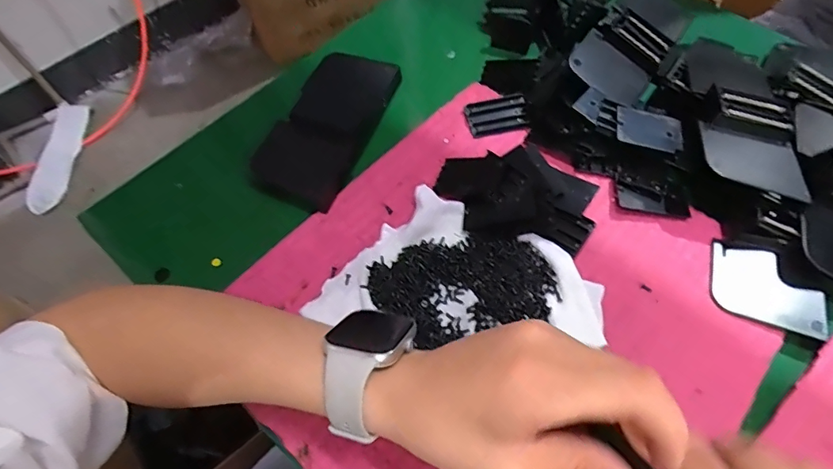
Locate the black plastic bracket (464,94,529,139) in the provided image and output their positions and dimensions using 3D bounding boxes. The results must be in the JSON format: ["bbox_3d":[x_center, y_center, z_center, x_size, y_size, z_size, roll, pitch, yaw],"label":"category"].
[{"bbox_3d":[0.073,-0.105,0.417,0.055,0.012,0.031,-9,60,-5],"label":"black plastic bracket"}]

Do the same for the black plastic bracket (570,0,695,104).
[{"bbox_3d":[0.204,-0.182,0.443,0.073,0.016,0.144,42,73,-4],"label":"black plastic bracket"}]

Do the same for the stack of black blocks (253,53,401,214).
[{"bbox_3d":[-0.077,-0.100,0.411,0.070,0.022,0.162,17,61,10],"label":"stack of black blocks"}]

